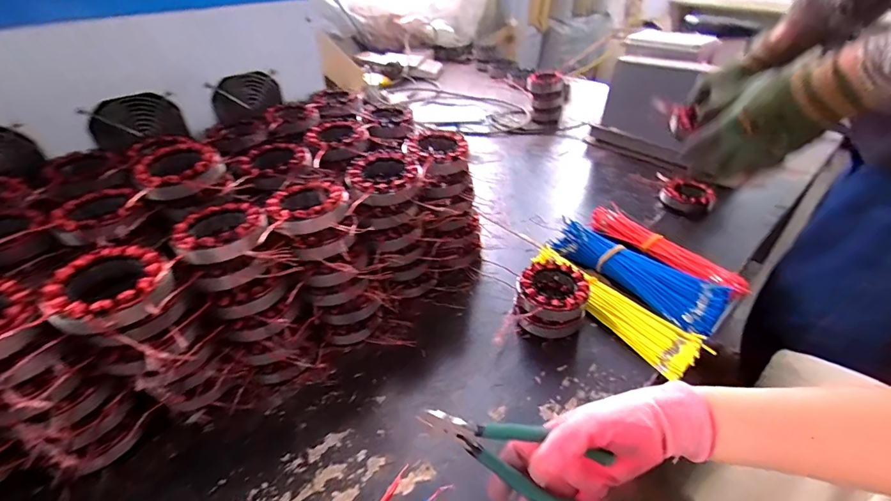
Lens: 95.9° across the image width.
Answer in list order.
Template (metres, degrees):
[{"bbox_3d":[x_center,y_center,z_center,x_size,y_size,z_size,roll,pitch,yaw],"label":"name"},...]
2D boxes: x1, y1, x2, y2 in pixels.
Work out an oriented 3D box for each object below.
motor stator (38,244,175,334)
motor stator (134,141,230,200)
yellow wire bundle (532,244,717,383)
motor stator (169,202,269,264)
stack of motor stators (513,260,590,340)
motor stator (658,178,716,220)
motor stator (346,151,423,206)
[{"bbox_3d":[-0.286,0.032,0.345,0.089,0.026,0.085,30,47,32],"label":"motor stator"},{"bbox_3d":[-0.300,-0.091,0.458,0.084,0.030,0.094,-30,47,-33],"label":"motor stator"},{"bbox_3d":[0.223,0.068,0.543,0.067,0.023,0.236,-23,44,-27],"label":"yellow wire bundle"},{"bbox_3d":[-0.228,-0.021,0.411,0.090,0.024,0.090,0,38,0],"label":"motor stator"},{"bbox_3d":[0.135,0.067,0.522,0.086,0.064,0.091,14,40,17],"label":"stack of motor stators"},{"bbox_3d":[0.458,-0.099,0.769,0.093,0.043,0.100,24,44,28],"label":"motor stator"},{"bbox_3d":[-0.074,-0.090,0.496,0.087,0.027,0.088,-7,39,-9],"label":"motor stator"}]

